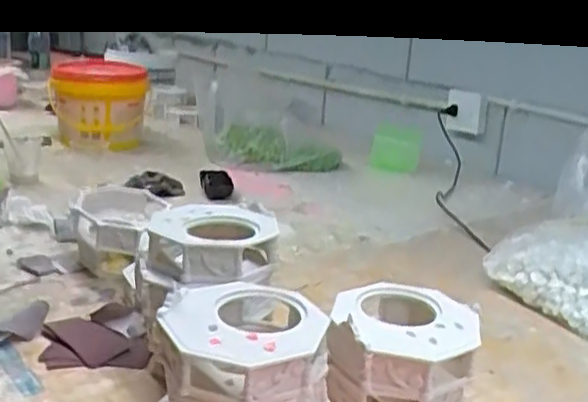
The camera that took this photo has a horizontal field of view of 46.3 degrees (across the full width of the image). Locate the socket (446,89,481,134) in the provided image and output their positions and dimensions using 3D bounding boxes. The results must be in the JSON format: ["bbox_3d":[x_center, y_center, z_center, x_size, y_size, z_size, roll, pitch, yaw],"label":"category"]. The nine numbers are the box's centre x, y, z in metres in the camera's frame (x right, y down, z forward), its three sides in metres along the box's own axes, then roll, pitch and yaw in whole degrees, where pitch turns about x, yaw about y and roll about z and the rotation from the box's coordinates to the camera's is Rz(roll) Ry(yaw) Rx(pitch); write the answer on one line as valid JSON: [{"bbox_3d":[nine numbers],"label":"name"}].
[{"bbox_3d":[0.371,-0.195,1.509,0.026,0.091,0.090,2,10,-45],"label":"socket"}]

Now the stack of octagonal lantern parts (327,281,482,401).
[{"bbox_3d":[0.085,0.141,0.561,0.111,0.112,0.111,7,18,10],"label":"stack of octagonal lantern parts"}]

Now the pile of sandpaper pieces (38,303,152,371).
[{"bbox_3d":[-0.193,0.133,0.670,0.096,0.021,0.097,-1,18,-15],"label":"pile of sandpaper pieces"}]

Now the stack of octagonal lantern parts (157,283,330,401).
[{"bbox_3d":[-0.039,0.140,0.507,0.124,0.121,0.102,4,18,1],"label":"stack of octagonal lantern parts"}]

